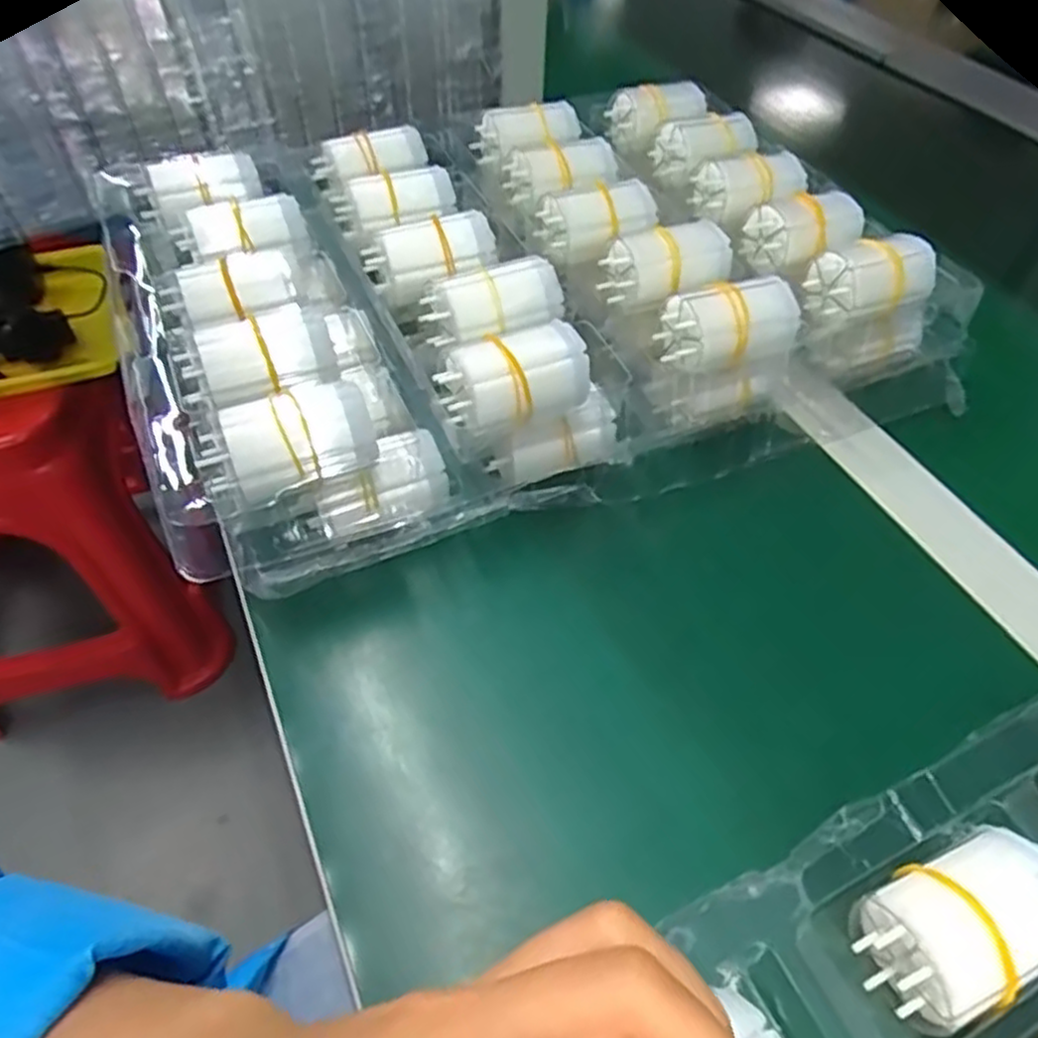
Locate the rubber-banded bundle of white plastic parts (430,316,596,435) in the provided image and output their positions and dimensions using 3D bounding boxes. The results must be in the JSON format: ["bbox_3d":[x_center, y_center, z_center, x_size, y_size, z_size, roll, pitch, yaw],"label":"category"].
[{"bbox_3d":[-0.003,-0.062,0.313,0.059,0.027,0.035,-20,54,-17],"label":"rubber-banded bundle of white plastic parts"}]

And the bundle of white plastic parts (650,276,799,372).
[{"bbox_3d":[0.100,-0.089,0.344,0.062,0.029,0.031,-9,52,-10],"label":"bundle of white plastic parts"}]

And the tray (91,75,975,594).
[{"bbox_3d":[0.012,-0.131,0.398,0.400,0.080,0.251,-17,54,-15],"label":"tray"}]

